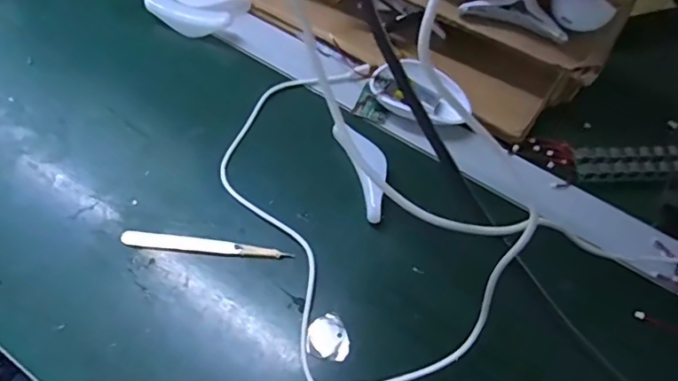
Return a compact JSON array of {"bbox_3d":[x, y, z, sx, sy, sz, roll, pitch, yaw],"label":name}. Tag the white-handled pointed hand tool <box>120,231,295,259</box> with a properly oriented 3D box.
[{"bbox_3d":[-0.098,0.040,0.404,0.124,0.004,0.012,4,59,1],"label":"white-handled pointed hand tool"}]

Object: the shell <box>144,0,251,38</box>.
[{"bbox_3d":[-0.131,-0.163,0.502,0.093,0.018,0.048,4,59,1],"label":"shell"}]

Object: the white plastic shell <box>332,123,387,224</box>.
[{"bbox_3d":[0.022,-0.018,0.424,0.029,0.008,0.087,-17,61,-11],"label":"white plastic shell"}]

